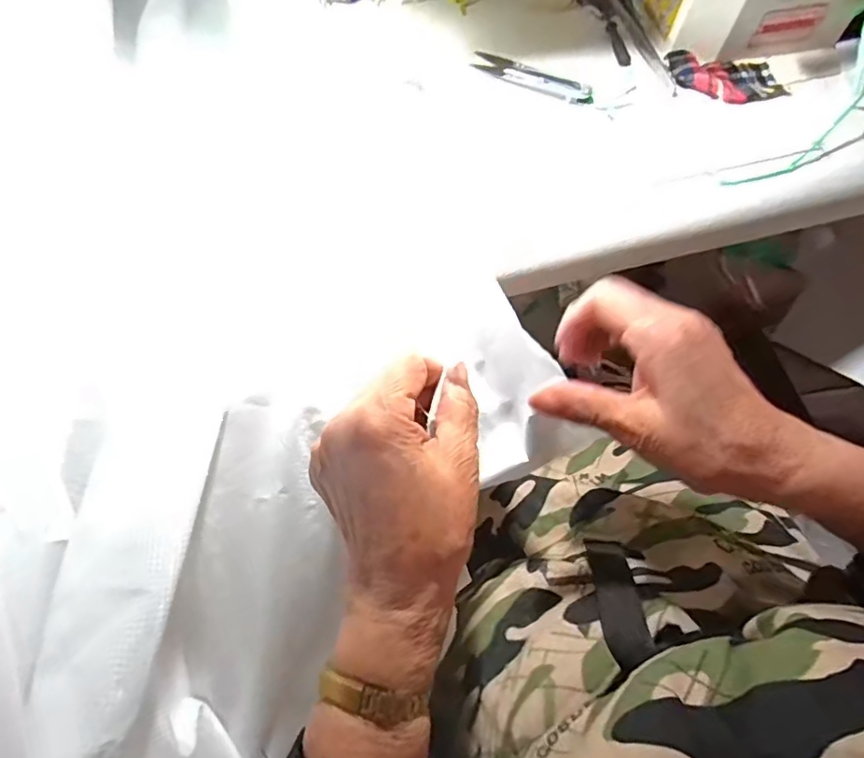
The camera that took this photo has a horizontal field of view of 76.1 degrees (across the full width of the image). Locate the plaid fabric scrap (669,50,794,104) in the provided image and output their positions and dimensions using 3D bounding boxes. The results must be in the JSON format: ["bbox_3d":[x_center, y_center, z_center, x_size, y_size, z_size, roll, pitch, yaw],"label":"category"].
[{"bbox_3d":[0.230,-0.234,0.431,0.087,0.016,0.050,2,64,0],"label":"plaid fabric scrap"}]

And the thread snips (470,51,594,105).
[{"bbox_3d":[0.077,-0.234,0.427,0.099,0.006,0.025,28,67,12],"label":"thread snips"}]

